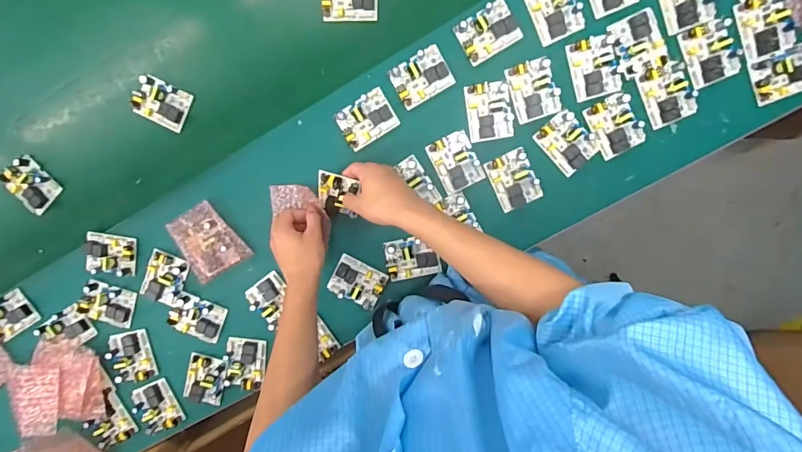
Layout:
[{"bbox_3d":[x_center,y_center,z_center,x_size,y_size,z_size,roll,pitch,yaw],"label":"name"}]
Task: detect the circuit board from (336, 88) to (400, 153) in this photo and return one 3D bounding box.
[{"bbox_3d":[-0.051,-0.156,0.661,0.081,0.018,0.061,-31,94,7],"label":"circuit board"}]

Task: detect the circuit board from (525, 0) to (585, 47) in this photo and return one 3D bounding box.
[{"bbox_3d":[0.214,-0.303,0.620,0.061,0.017,0.082,-24,95,7],"label":"circuit board"}]

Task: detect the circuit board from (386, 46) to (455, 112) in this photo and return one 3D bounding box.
[{"bbox_3d":[0.030,-0.214,0.646,0.081,0.018,0.062,-28,95,7],"label":"circuit board"}]

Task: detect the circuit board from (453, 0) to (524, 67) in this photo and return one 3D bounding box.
[{"bbox_3d":[0.124,-0.274,0.630,0.081,0.015,0.061,-30,94,7],"label":"circuit board"}]

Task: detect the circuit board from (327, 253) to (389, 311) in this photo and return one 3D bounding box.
[{"bbox_3d":[-0.068,0.089,0.699,0.080,0.015,0.062,27,99,0],"label":"circuit board"}]

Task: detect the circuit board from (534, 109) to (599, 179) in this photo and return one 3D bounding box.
[{"bbox_3d":[0.242,-0.121,0.642,0.064,0.022,0.081,-42,93,8],"label":"circuit board"}]

